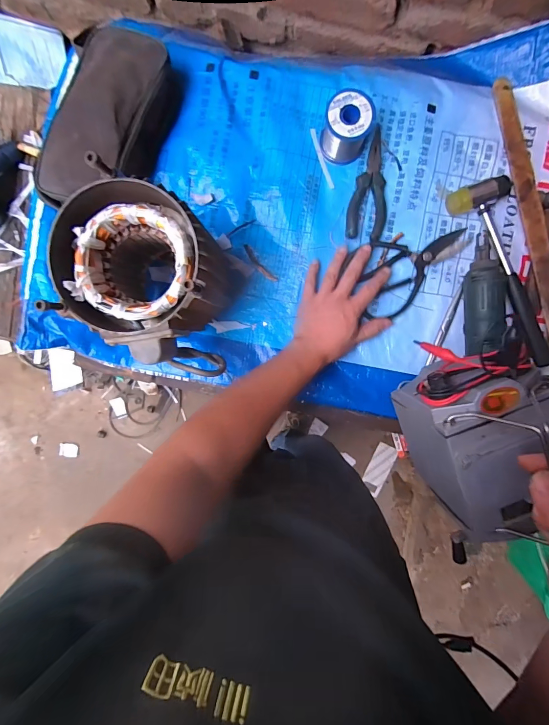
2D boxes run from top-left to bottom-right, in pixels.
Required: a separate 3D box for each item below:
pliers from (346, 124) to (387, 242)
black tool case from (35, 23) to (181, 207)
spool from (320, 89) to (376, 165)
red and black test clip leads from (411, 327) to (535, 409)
[{"bbox_3d":[0.139,-0.254,0.499,0.056,0.017,0.155,9,94,0],"label":"pliers"},{"bbox_3d":[-0.221,-0.316,0.472,0.130,0.072,0.233,17,94,0],"label":"black tool case"},{"bbox_3d":[0.098,-0.316,0.477,0.061,0.061,0.059,0,94,1],"label":"spool"},{"bbox_3d":[0.175,-0.002,0.323,0.099,0.058,0.045,-24,93,2],"label":"red and black test clip leads"}]

